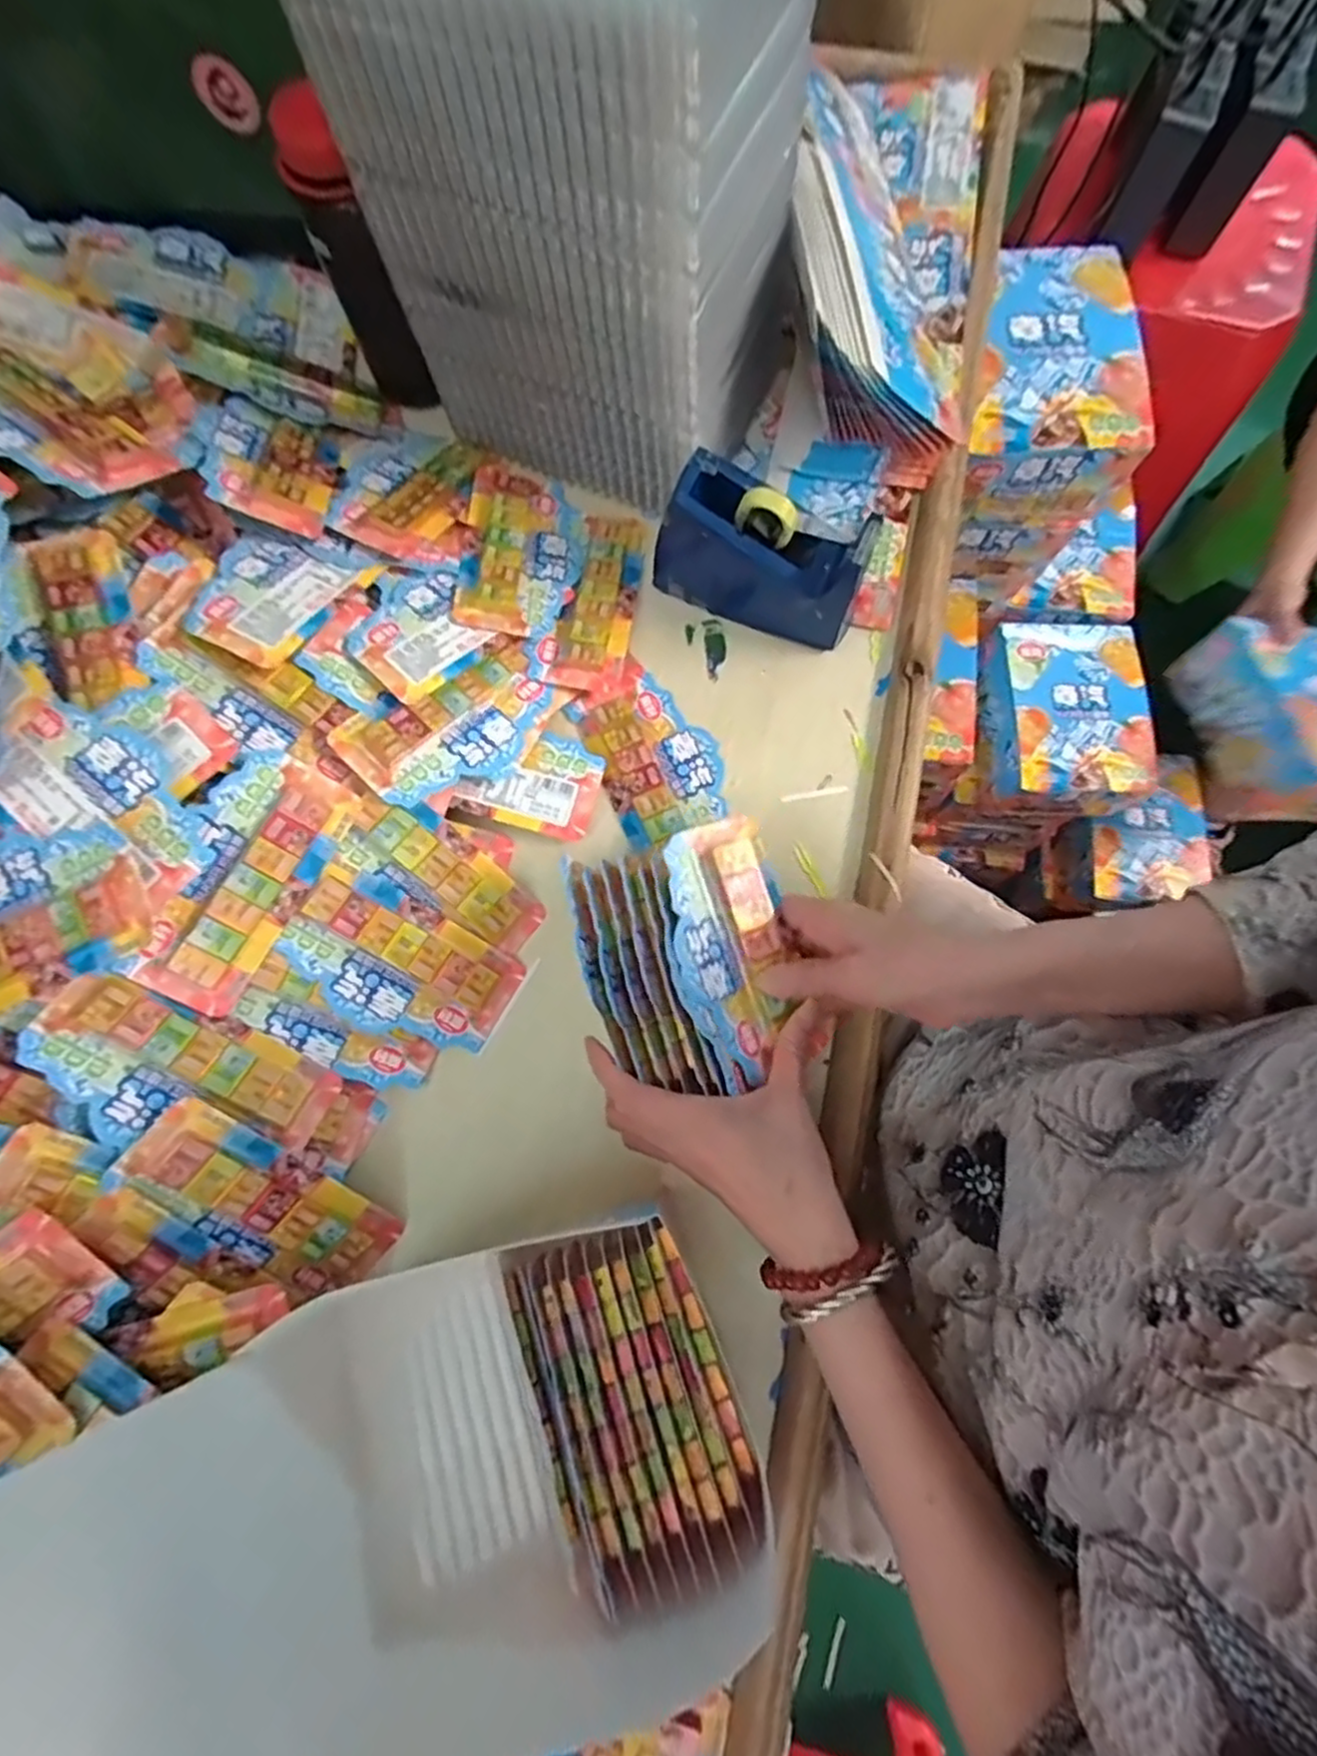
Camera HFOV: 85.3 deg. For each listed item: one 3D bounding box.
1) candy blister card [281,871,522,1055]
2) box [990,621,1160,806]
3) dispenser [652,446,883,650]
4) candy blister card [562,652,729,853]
[{"bbox_3d":[-0.154,0.054,0.430,0.131,0.012,0.075,32,81,-15],"label":"candy blister card"},{"bbox_3d":[0.462,-0.195,0.805,0.158,0.052,0.216,-2,76,0],"label":"box"},{"bbox_3d":[0.065,-0.209,0.461,0.131,0.083,0.044,21,78,5],"label":"dispenser"},{"bbox_3d":[-0.005,-0.086,0.483,0.078,0.011,0.123,-27,78,-6],"label":"candy blister card"}]

